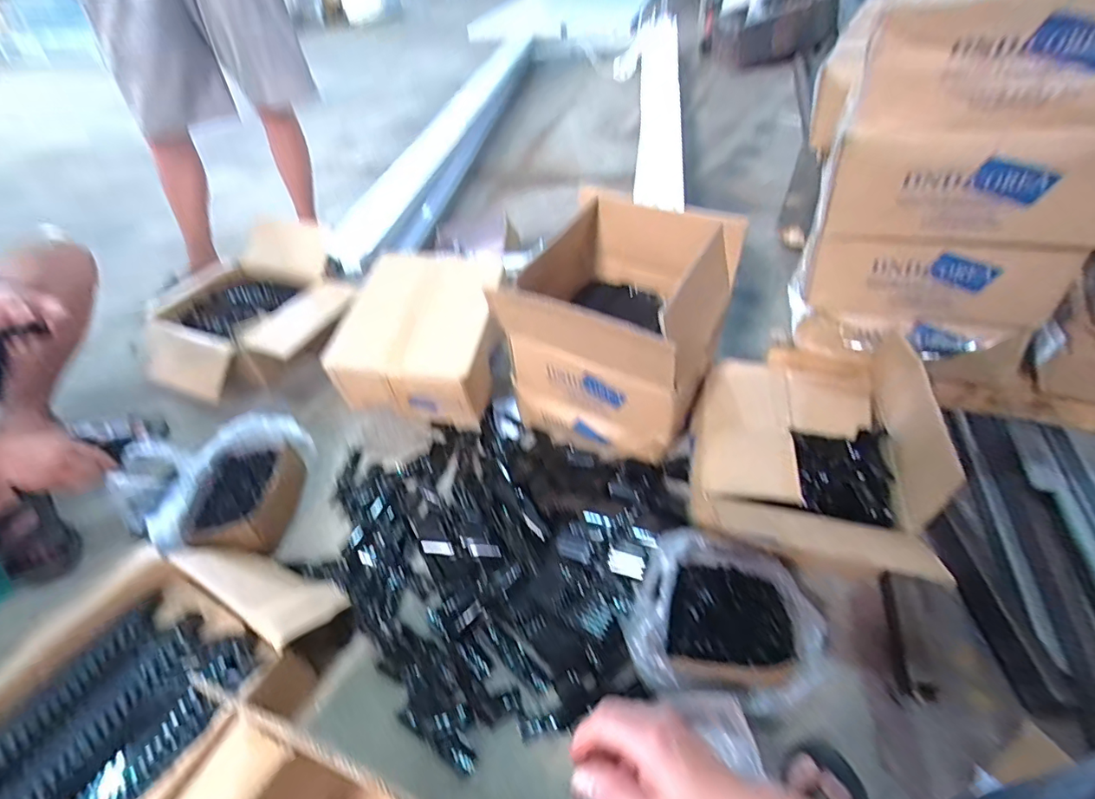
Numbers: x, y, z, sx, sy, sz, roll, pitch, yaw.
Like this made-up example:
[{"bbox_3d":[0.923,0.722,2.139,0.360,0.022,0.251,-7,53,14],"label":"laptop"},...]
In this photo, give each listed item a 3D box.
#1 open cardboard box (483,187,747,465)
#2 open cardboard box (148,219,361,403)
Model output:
[{"bbox_3d":[0.115,-0.112,0.934,0.341,0.353,0.335,20,51,25],"label":"open cardboard box"},{"bbox_3d":[-0.757,-0.225,1.298,0.381,0.212,0.499,23,52,27],"label":"open cardboard box"}]

